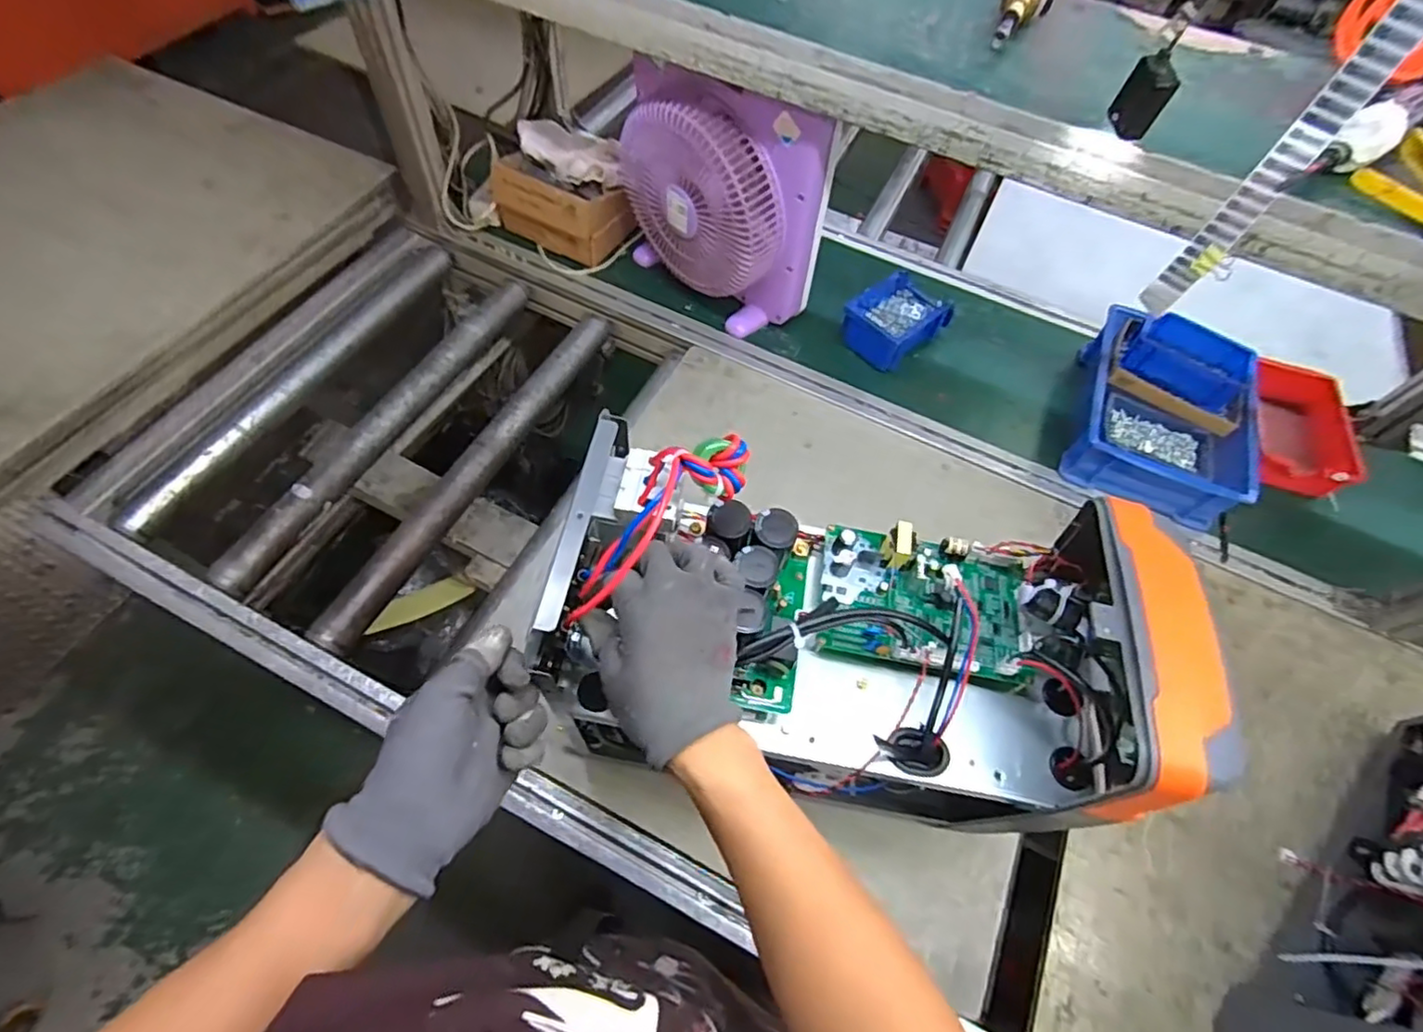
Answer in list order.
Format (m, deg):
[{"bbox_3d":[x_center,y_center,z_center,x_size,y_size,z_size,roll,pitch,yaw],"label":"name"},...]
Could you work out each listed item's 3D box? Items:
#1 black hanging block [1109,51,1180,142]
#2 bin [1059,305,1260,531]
[{"bbox_3d":[0.345,-0.336,0.507,0.015,0.057,0.037,-33,67,-21],"label":"black hanging block"},{"bbox_3d":[0.623,-0.142,0.884,0.214,0.109,0.275,20,60,8],"label":"bin"}]

